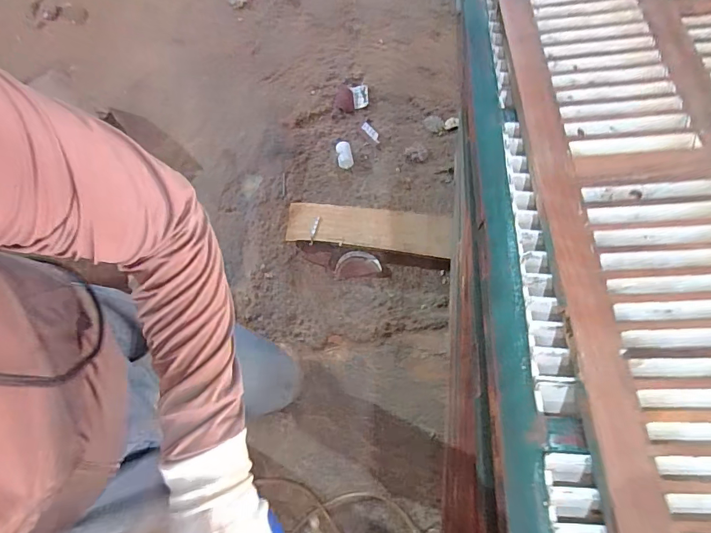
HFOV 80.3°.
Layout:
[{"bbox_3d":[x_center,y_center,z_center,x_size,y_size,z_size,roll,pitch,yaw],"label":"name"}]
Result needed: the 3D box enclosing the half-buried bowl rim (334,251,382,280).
[{"bbox_3d":[0.004,-0.006,1.418,0.154,0.024,0.085,-8,69,-4],"label":"half-buried bowl rim"}]

